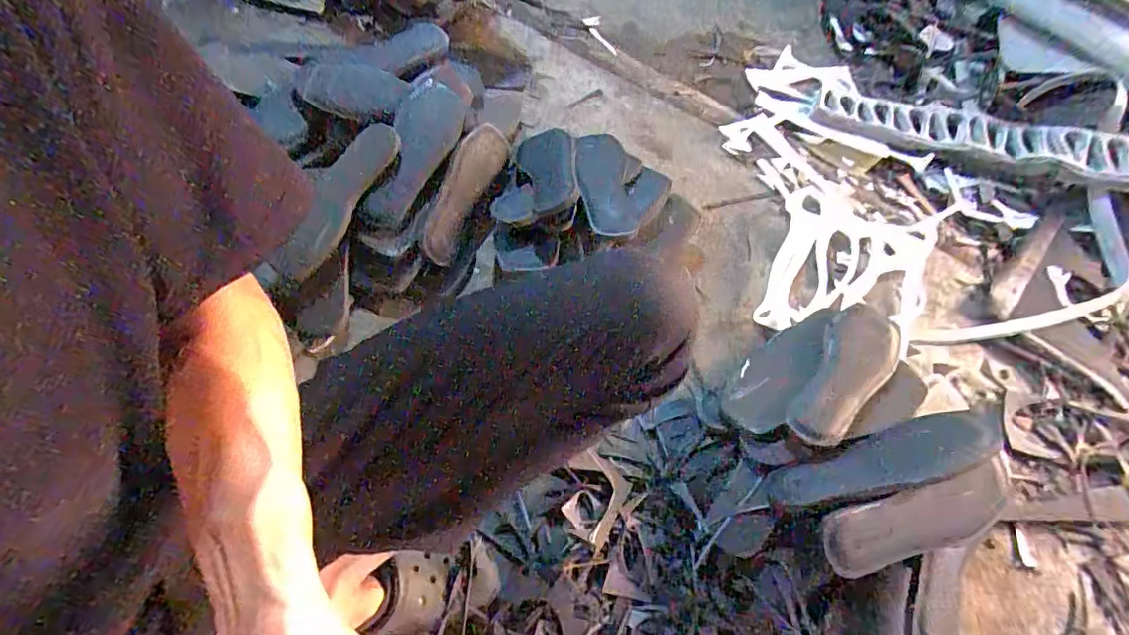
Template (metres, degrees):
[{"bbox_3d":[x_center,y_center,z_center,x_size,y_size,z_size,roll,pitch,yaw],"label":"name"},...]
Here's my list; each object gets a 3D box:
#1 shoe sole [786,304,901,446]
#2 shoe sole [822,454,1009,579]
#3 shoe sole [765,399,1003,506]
[{"bbox_3d":[0.357,0.074,0.708,0.086,0.026,0.222,27,59,28],"label":"shoe sole"},{"bbox_3d":[0.374,0.215,0.590,0.197,0.014,0.077,-19,94,-2],"label":"shoe sole"},{"bbox_3d":[0.353,0.160,0.618,0.255,0.038,0.067,-18,60,3],"label":"shoe sole"}]

